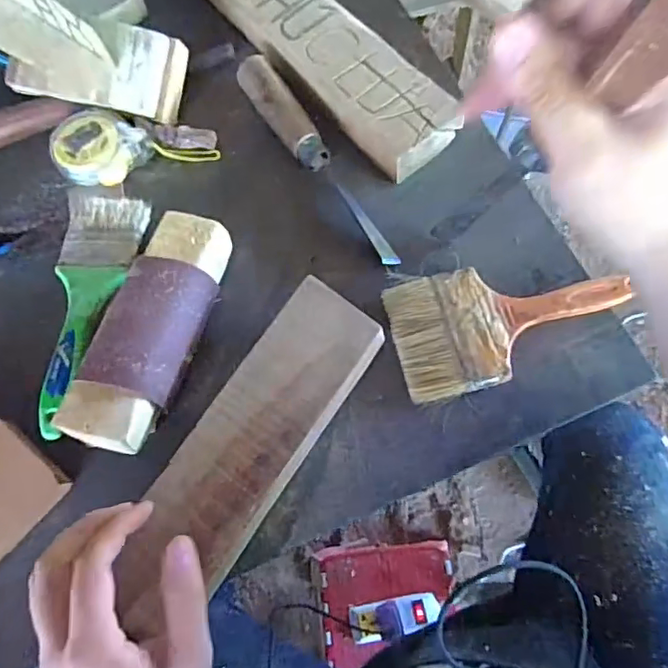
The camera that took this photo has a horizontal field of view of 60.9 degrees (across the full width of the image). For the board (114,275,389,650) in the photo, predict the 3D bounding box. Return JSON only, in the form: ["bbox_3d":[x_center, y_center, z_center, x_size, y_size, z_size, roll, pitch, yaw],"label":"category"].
[{"bbox_3d":[-0.056,0.071,0.359,0.069,0.020,0.230,33,75,10],"label":"board"}]

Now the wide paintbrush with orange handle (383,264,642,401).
[{"bbox_3d":[0.125,-0.012,0.408,0.162,0.017,0.088,-14,68,0],"label":"wide paintbrush with orange handle"}]

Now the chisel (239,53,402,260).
[{"bbox_3d":[-0.013,-0.144,0.461,0.025,0.021,0.220,-33,70,-7],"label":"chisel"}]

